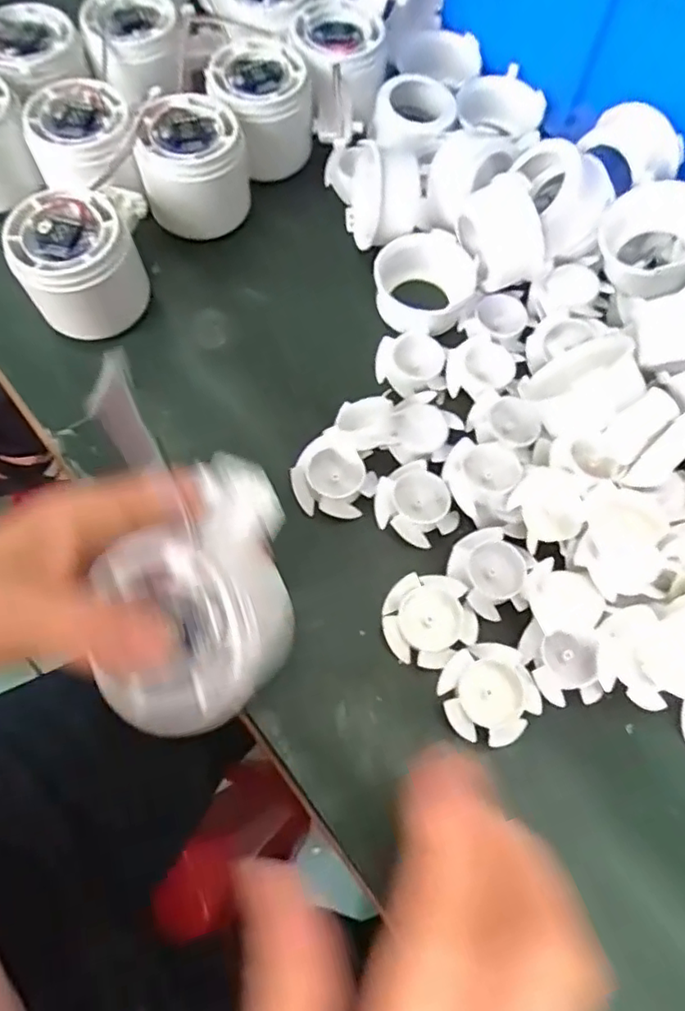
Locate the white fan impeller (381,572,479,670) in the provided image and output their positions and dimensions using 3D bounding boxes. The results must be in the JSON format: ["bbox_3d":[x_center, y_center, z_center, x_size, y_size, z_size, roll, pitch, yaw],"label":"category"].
[{"bbox_3d":[0.038,0.051,0.274,0.040,0.011,0.040,0,69,-1],"label":"white fan impeller"}]

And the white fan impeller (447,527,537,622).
[{"bbox_3d":[0.069,0.032,0.285,0.036,0.015,0.039,0,69,-1],"label":"white fan impeller"}]

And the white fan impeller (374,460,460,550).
[{"bbox_3d":[0.036,-0.001,0.294,0.036,0.012,0.039,0,69,-1],"label":"white fan impeller"}]

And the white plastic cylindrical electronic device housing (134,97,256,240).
[{"bbox_3d":[-0.079,-0.188,0.342,0.050,0.057,0.052,0,69,-1],"label":"white plastic cylindrical electronic device housing"}]

